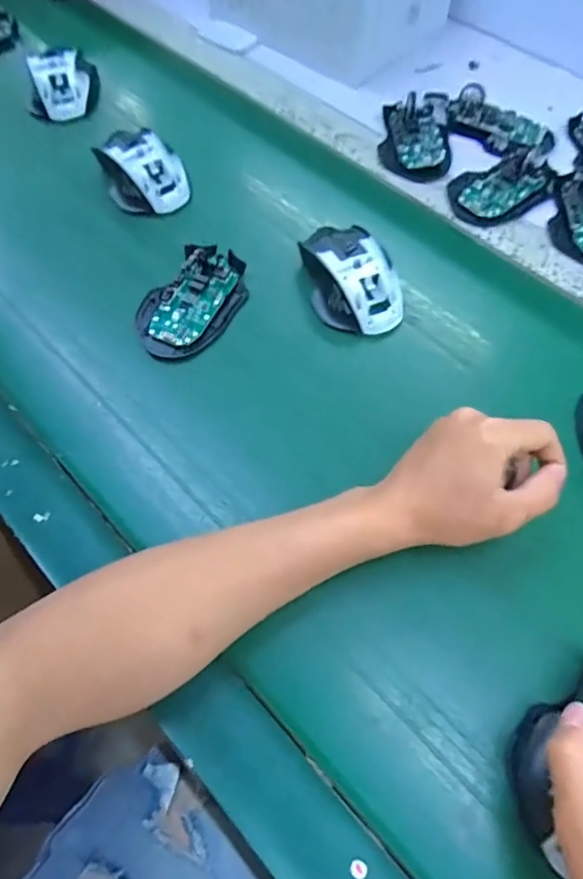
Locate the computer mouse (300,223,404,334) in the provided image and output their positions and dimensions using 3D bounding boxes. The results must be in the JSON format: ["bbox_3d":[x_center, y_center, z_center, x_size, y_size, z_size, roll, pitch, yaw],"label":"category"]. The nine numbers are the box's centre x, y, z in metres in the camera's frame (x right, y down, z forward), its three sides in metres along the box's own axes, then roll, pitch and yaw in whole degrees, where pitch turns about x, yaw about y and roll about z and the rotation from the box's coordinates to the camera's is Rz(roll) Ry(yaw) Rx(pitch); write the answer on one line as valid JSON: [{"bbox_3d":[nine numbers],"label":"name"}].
[{"bbox_3d":[0.049,-0.139,0.456,0.066,0.040,0.111,-17,64,-10],"label":"computer mouse"}]

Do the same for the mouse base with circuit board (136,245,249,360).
[{"bbox_3d":[-0.084,-0.116,0.454,0.070,0.020,0.113,28,65,12],"label":"mouse base with circuit board"}]

